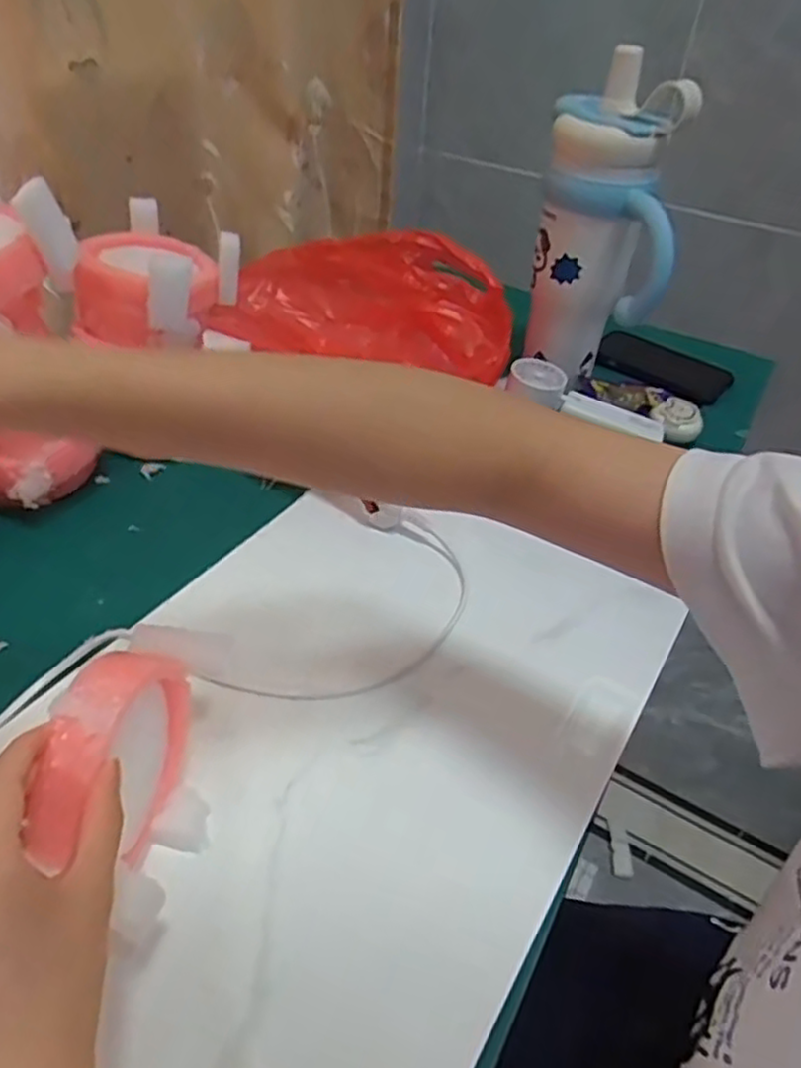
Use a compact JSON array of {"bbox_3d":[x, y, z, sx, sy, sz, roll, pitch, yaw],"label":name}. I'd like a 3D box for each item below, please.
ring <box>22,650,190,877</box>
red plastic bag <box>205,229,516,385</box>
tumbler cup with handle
[{"bbox_3d":[-0.129,0.106,0.327,0.032,0.099,0.098,12,42,6],"label":"ring"},{"bbox_3d":[-0.036,-0.220,0.686,0.302,0.098,0.131,21,44,16],"label":"red plastic bag"},{"bbox_3d":[0.184,-0.268,0.657,0.124,0.257,0.097,14,43,8],"label":"tumbler cup with handle"}]

